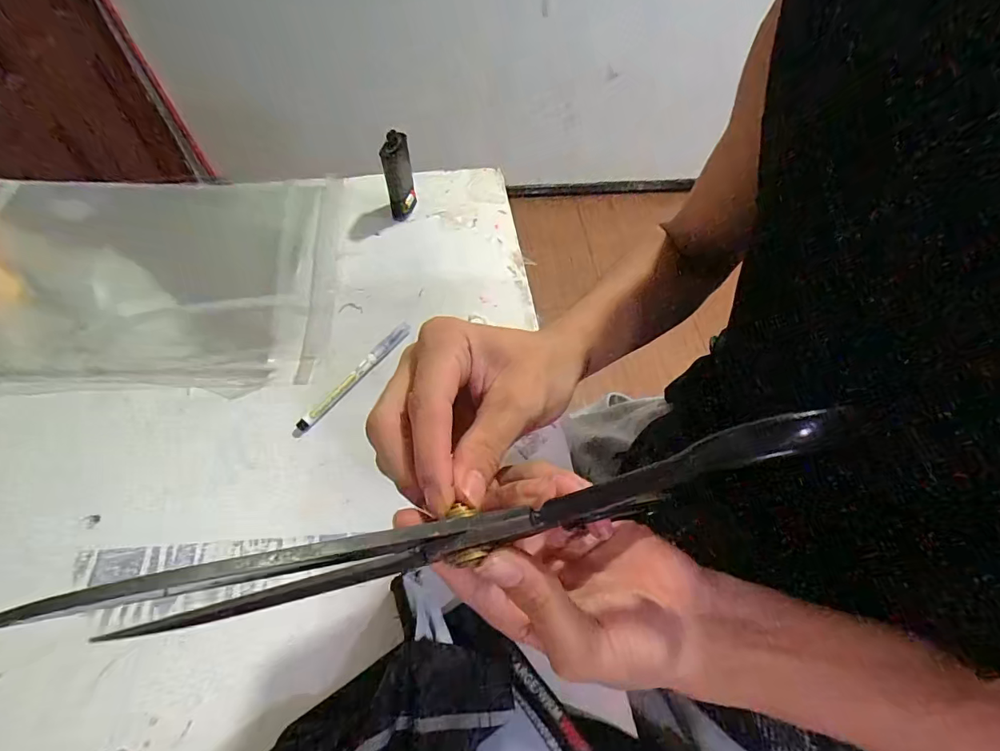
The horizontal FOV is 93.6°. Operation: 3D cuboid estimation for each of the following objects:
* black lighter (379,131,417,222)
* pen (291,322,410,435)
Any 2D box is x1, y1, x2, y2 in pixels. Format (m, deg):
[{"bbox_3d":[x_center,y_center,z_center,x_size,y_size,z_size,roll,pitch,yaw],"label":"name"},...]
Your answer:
[{"bbox_3d":[-0.112,-0.220,0.526,0.031,0.097,0.015,-14,60,-10],"label":"black lighter"},{"bbox_3d":[-0.135,0.001,0.439,0.016,0.011,0.146,32,63,17],"label":"pen"}]

